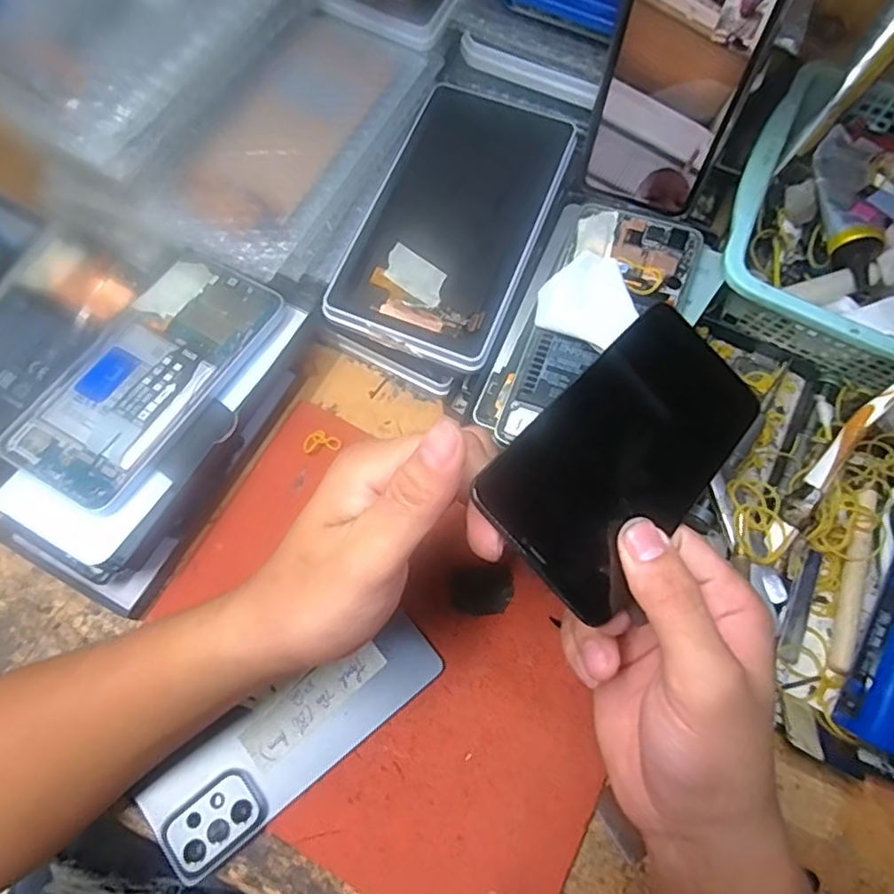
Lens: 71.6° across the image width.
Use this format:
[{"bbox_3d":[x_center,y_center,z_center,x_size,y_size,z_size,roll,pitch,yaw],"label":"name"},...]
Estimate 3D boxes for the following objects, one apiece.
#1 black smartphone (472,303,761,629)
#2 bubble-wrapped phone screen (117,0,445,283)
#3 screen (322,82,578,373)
[{"bbox_3d":[0.079,-0.001,0.265,0.072,0.005,0.148,47,63,1],"label":"black smartphone"},{"bbox_3d":[-0.089,-0.182,0.358,0.095,0.019,0.180,29,73,-1],"label":"bubble-wrapped phone screen"},{"bbox_3d":[0.006,-0.137,0.369,0.096,0.018,0.175,22,71,7],"label":"screen"}]

